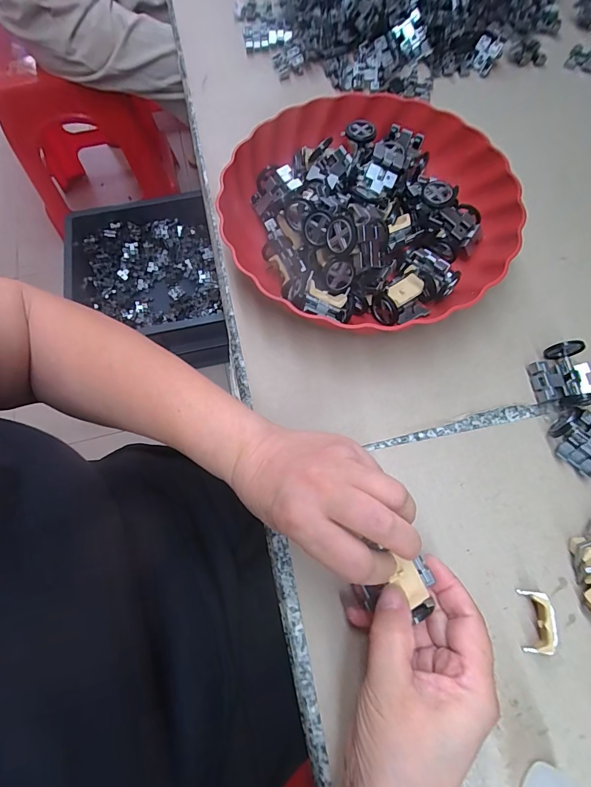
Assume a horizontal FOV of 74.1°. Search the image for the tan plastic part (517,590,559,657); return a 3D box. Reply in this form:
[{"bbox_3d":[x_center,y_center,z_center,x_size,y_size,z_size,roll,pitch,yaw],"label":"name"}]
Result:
[{"bbox_3d":[0.156,0.146,0.249,0.017,0.016,0.035,6,69,2],"label":"tan plastic part"}]

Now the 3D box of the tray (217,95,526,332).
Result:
[{"bbox_3d":[0.061,-0.162,0.339,0.246,0.053,0.247,-29,71,-11],"label":"tray"}]

